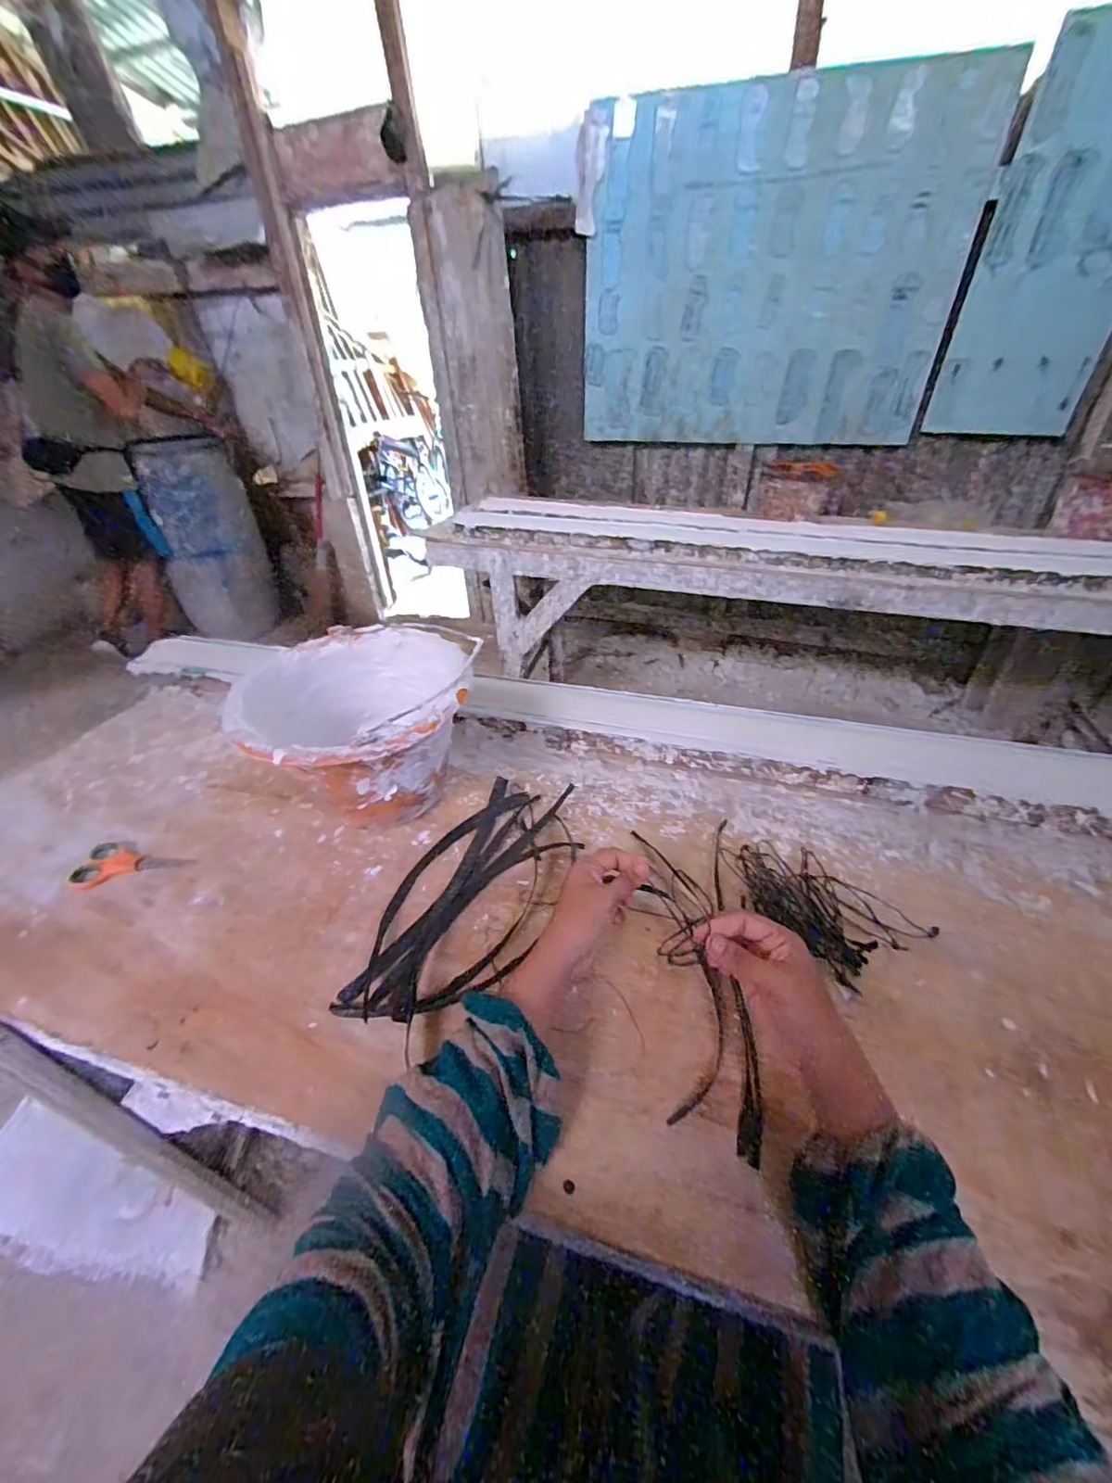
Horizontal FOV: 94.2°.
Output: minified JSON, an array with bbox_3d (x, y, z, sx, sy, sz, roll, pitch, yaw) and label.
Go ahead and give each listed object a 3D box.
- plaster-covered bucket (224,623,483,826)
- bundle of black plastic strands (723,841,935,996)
[{"bbox_3d":[-0.219,-0.002,0.619,0.241,0.177,0.239,-1,38,1],"label":"plaster-covered bucket"},{"bbox_3d":[0.266,0.159,0.527,0.111,0.024,0.179,-29,46,-31],"label":"bundle of black plastic strands"}]

